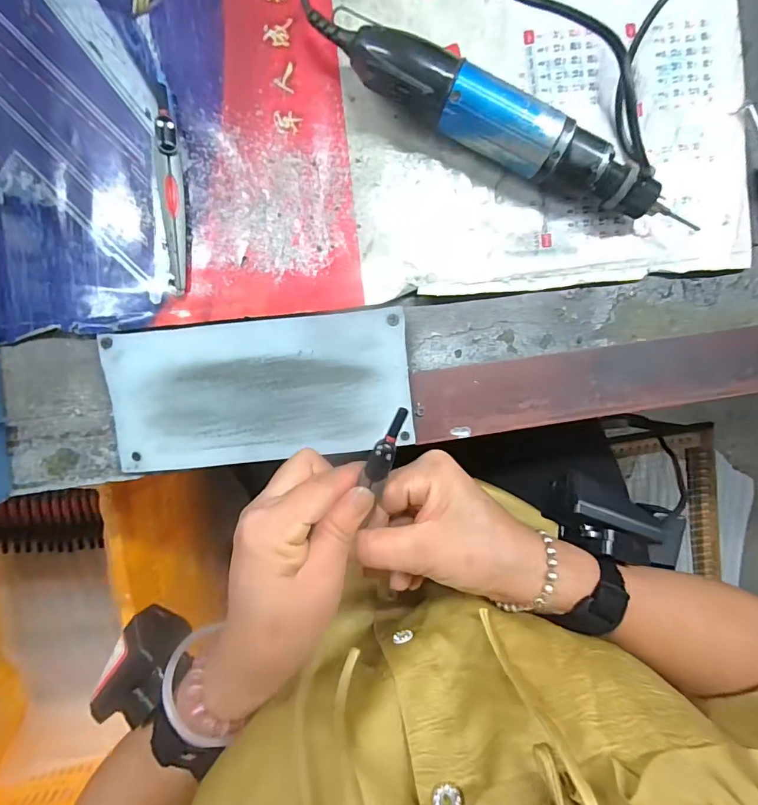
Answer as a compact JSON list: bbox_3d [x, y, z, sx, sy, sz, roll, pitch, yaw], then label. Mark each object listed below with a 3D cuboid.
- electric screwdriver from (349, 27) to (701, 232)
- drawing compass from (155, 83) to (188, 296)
[{"bbox_3d":[0.093,-0.165,0.281,0.235,0.040,0.035,26,91,-4],"label":"electric screwdriver"},{"bbox_3d":[-0.135,-0.139,0.285,0.015,0.011,0.131,-5,93,-3],"label":"drawing compass"}]

